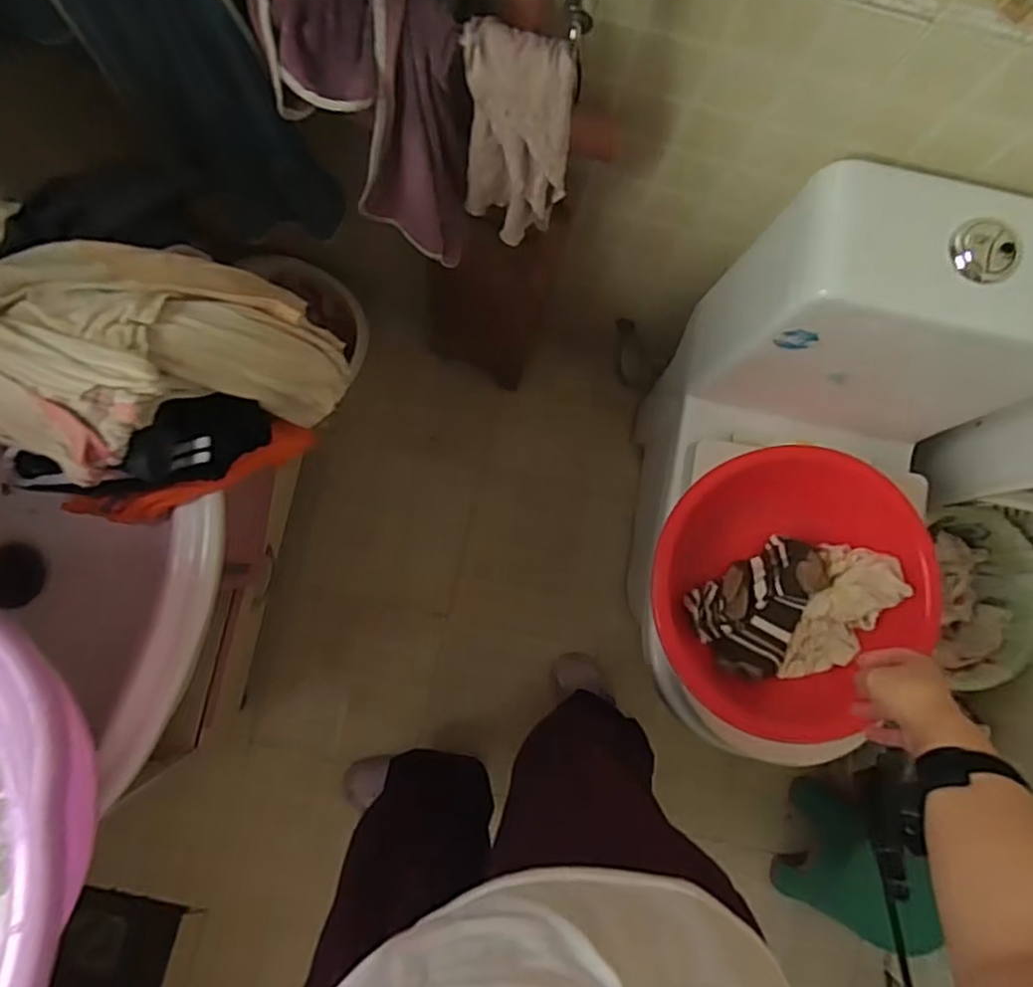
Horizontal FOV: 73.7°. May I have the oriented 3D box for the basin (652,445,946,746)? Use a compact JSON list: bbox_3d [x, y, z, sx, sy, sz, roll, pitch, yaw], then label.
[{"bbox_3d":[0.329,0.115,0.867,0.326,0.129,0.317,0,83,-4],"label":"basin"}]

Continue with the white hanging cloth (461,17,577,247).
[{"bbox_3d":[0.001,-0.316,0.634,0.102,0.228,0.047,25,82,-1],"label":"white hanging cloth"}]

